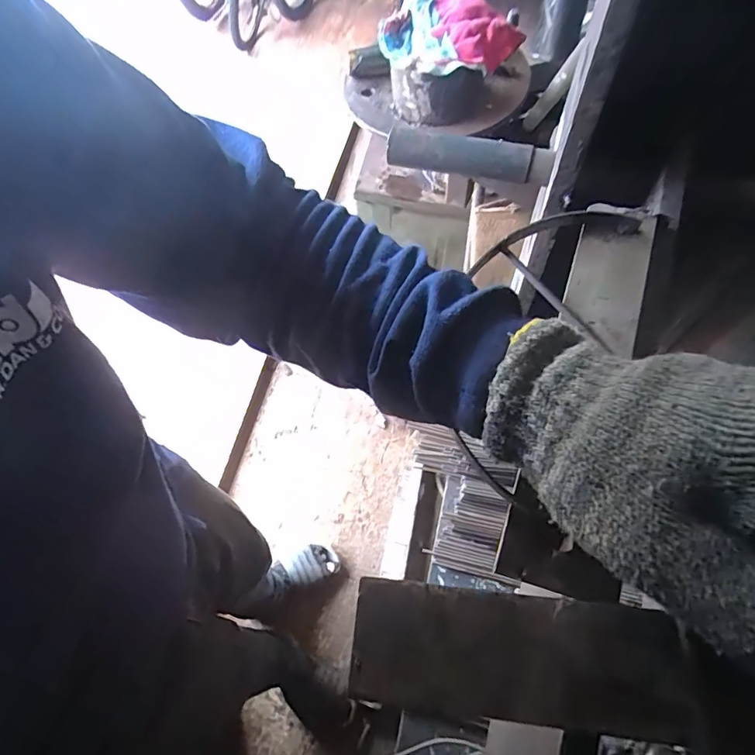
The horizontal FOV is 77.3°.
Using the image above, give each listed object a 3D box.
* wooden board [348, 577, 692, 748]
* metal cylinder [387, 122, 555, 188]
[{"bbox_3d":[0.059,0.121,0.205,0.138,0.010,0.048,4,63,6],"label":"wooden board"},{"bbox_3d":[0.088,-0.218,0.465,0.161,0.029,0.032,16,65,11],"label":"metal cylinder"}]

